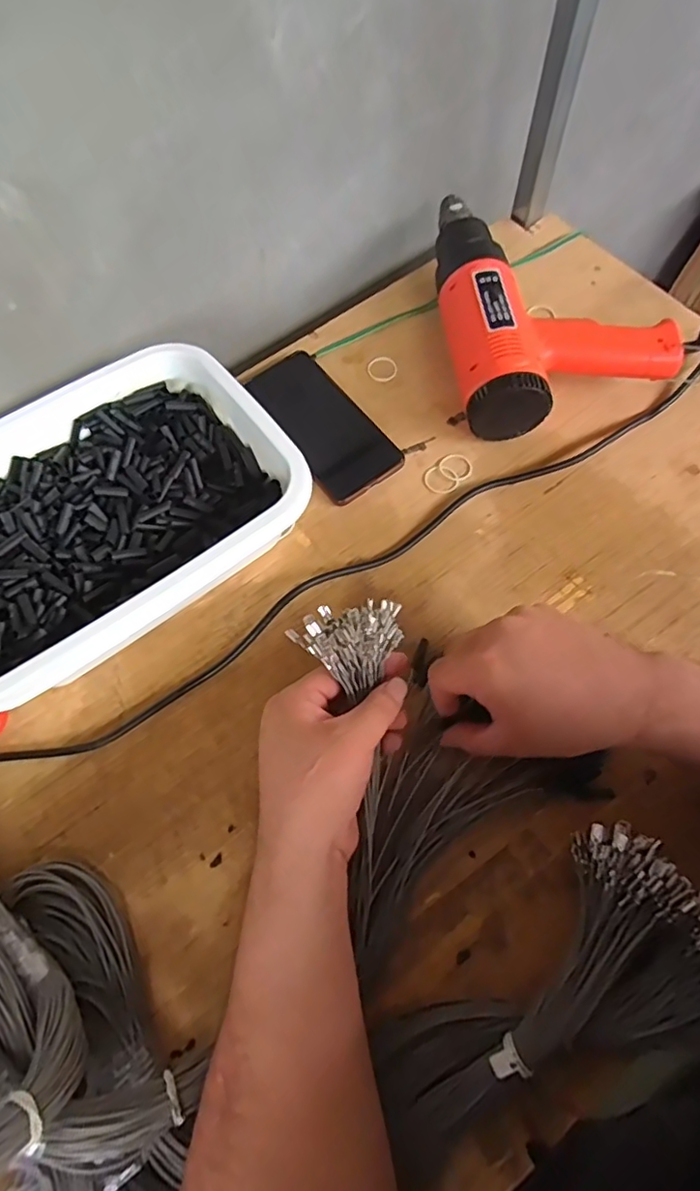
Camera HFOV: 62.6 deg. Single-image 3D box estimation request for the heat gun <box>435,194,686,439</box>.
[{"bbox_3d":[0.175,-0.277,0.538,0.189,0.072,0.273,-8,67,0],"label":"heat gun"}]

